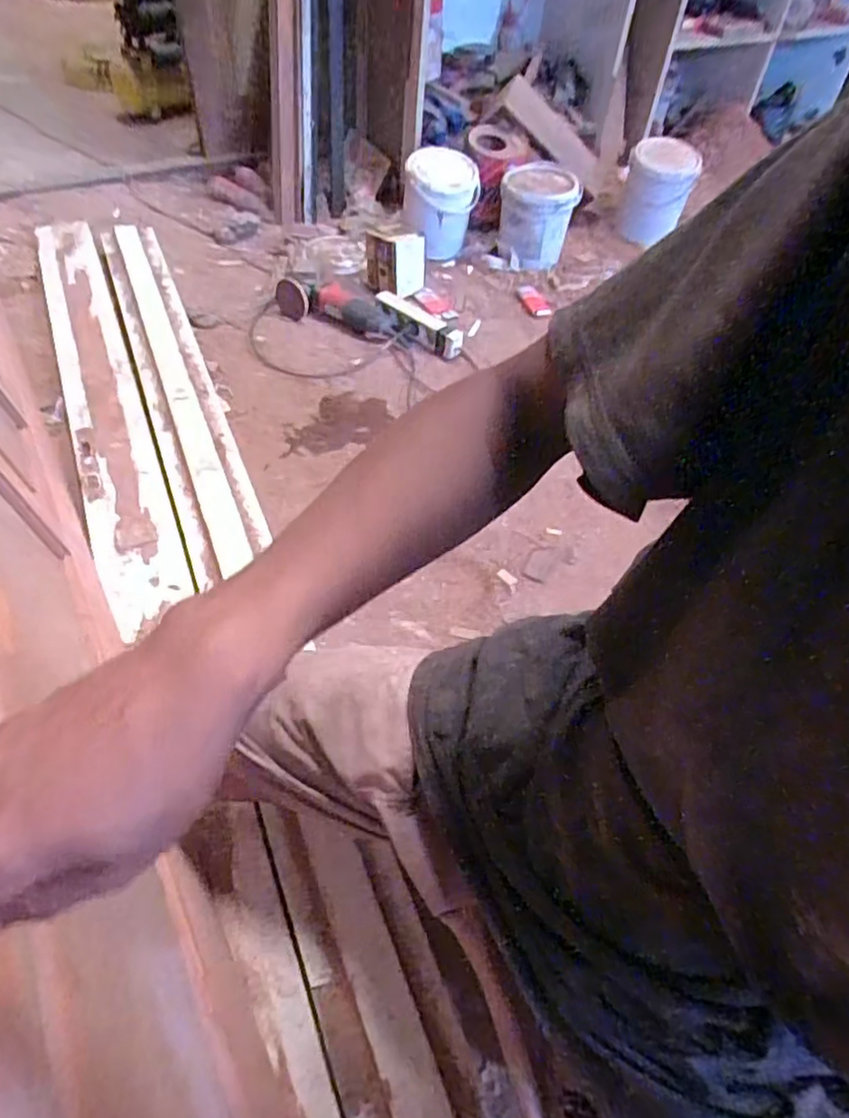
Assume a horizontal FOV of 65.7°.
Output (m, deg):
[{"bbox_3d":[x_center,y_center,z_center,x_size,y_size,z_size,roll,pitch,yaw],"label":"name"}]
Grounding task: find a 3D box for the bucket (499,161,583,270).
[{"bbox_3d":[0.285,-0.874,1.681,0.191,0.177,0.227,9,51,4],"label":"bucket"}]

